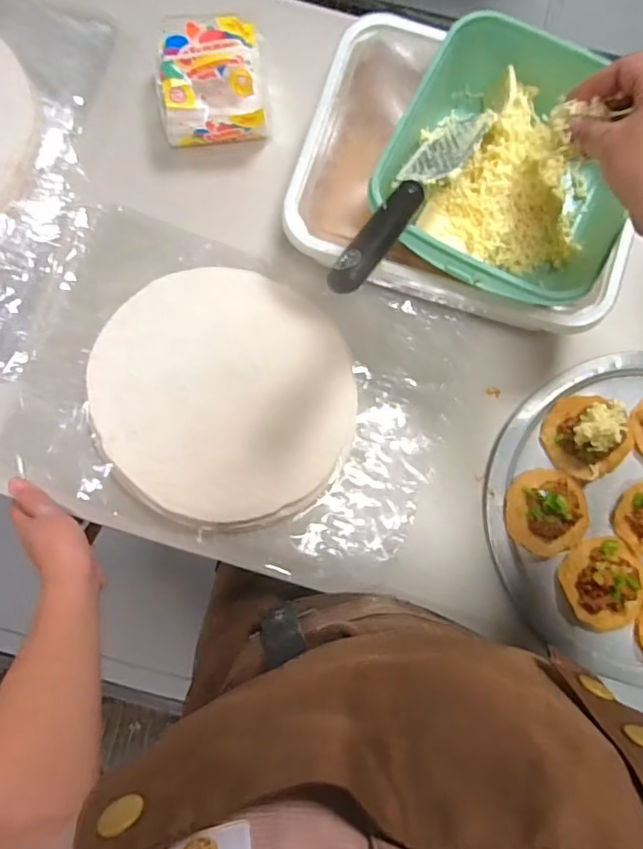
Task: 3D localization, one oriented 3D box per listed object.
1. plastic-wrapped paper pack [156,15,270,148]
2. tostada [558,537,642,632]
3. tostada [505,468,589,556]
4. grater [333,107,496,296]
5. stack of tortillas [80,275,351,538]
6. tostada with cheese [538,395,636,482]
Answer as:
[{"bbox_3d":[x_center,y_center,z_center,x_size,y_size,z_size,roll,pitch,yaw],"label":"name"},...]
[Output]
[{"bbox_3d":[-0.110,-0.344,0.569,0.108,0.068,0.099,-6,81,-2],"label":"plastic-wrapped paper pack"},{"bbox_3d":[0.266,0.147,0.519,0.077,0.024,0.079,0,81,-1],"label":"tostada"},{"bbox_3d":[0.213,0.081,0.525,0.077,0.026,0.078,7,81,0],"label":"tostada"},{"bbox_3d":[0.071,-0.180,0.428,0.040,0.030,0.255,31,55,4],"label":"grater"},{"bbox_3d":[-0.095,-0.031,0.543,0.233,0.021,0.257,-33,83,-6],"label":"stack of tortillas"},{"bbox_3d":[0.258,0.008,0.526,0.080,0.051,0.078,-18,82,-4],"label":"tostada with cheese"}]

